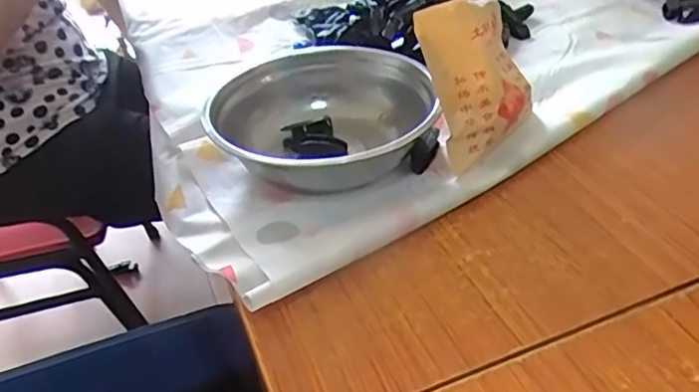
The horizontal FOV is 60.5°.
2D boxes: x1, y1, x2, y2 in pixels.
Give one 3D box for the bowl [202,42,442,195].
[{"bbox_3d":[-0.028,-0.073,0.548,0.195,0.058,0.197,-2,40,2],"label":"bowl"}]

